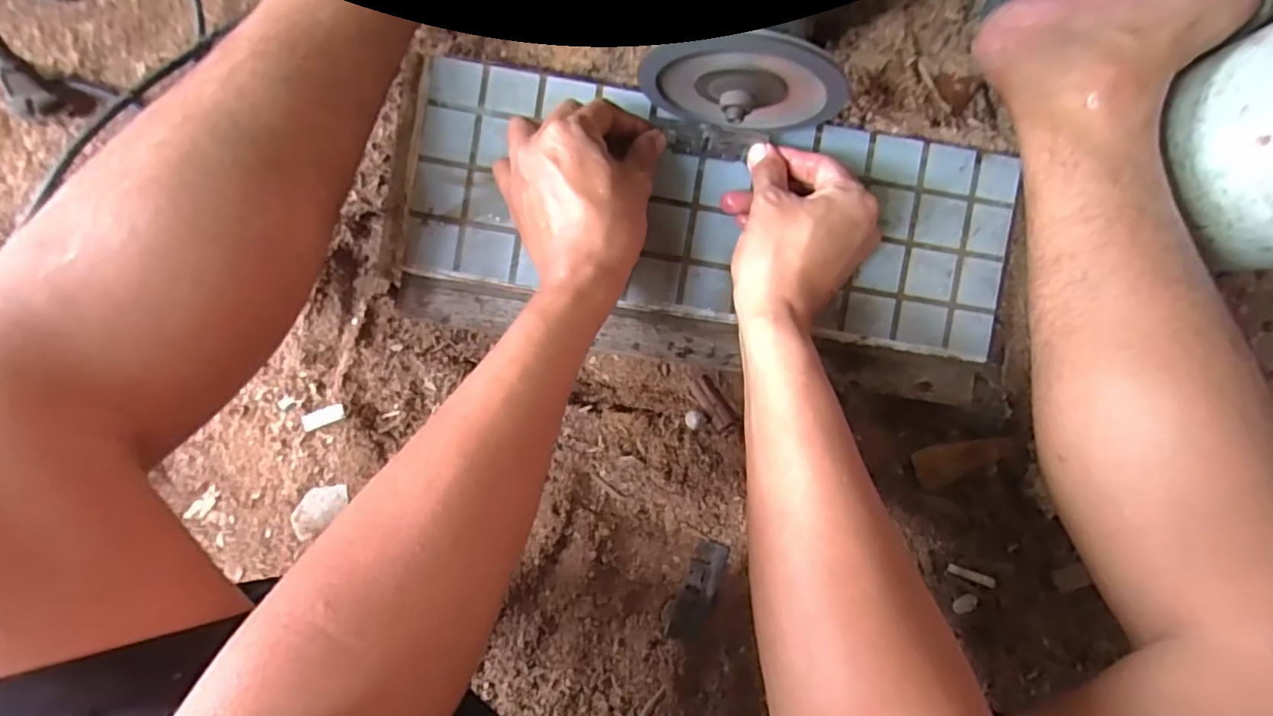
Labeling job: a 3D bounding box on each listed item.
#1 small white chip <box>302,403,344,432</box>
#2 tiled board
[{"bbox_3d":[-0.241,0.045,0.456,0.033,0.007,0.012,-21,92,-5],"label":"small white chip"},{"bbox_3d":[0.071,-0.090,0.450,0.473,0.046,0.187,8,89,-4],"label":"tiled board"}]

